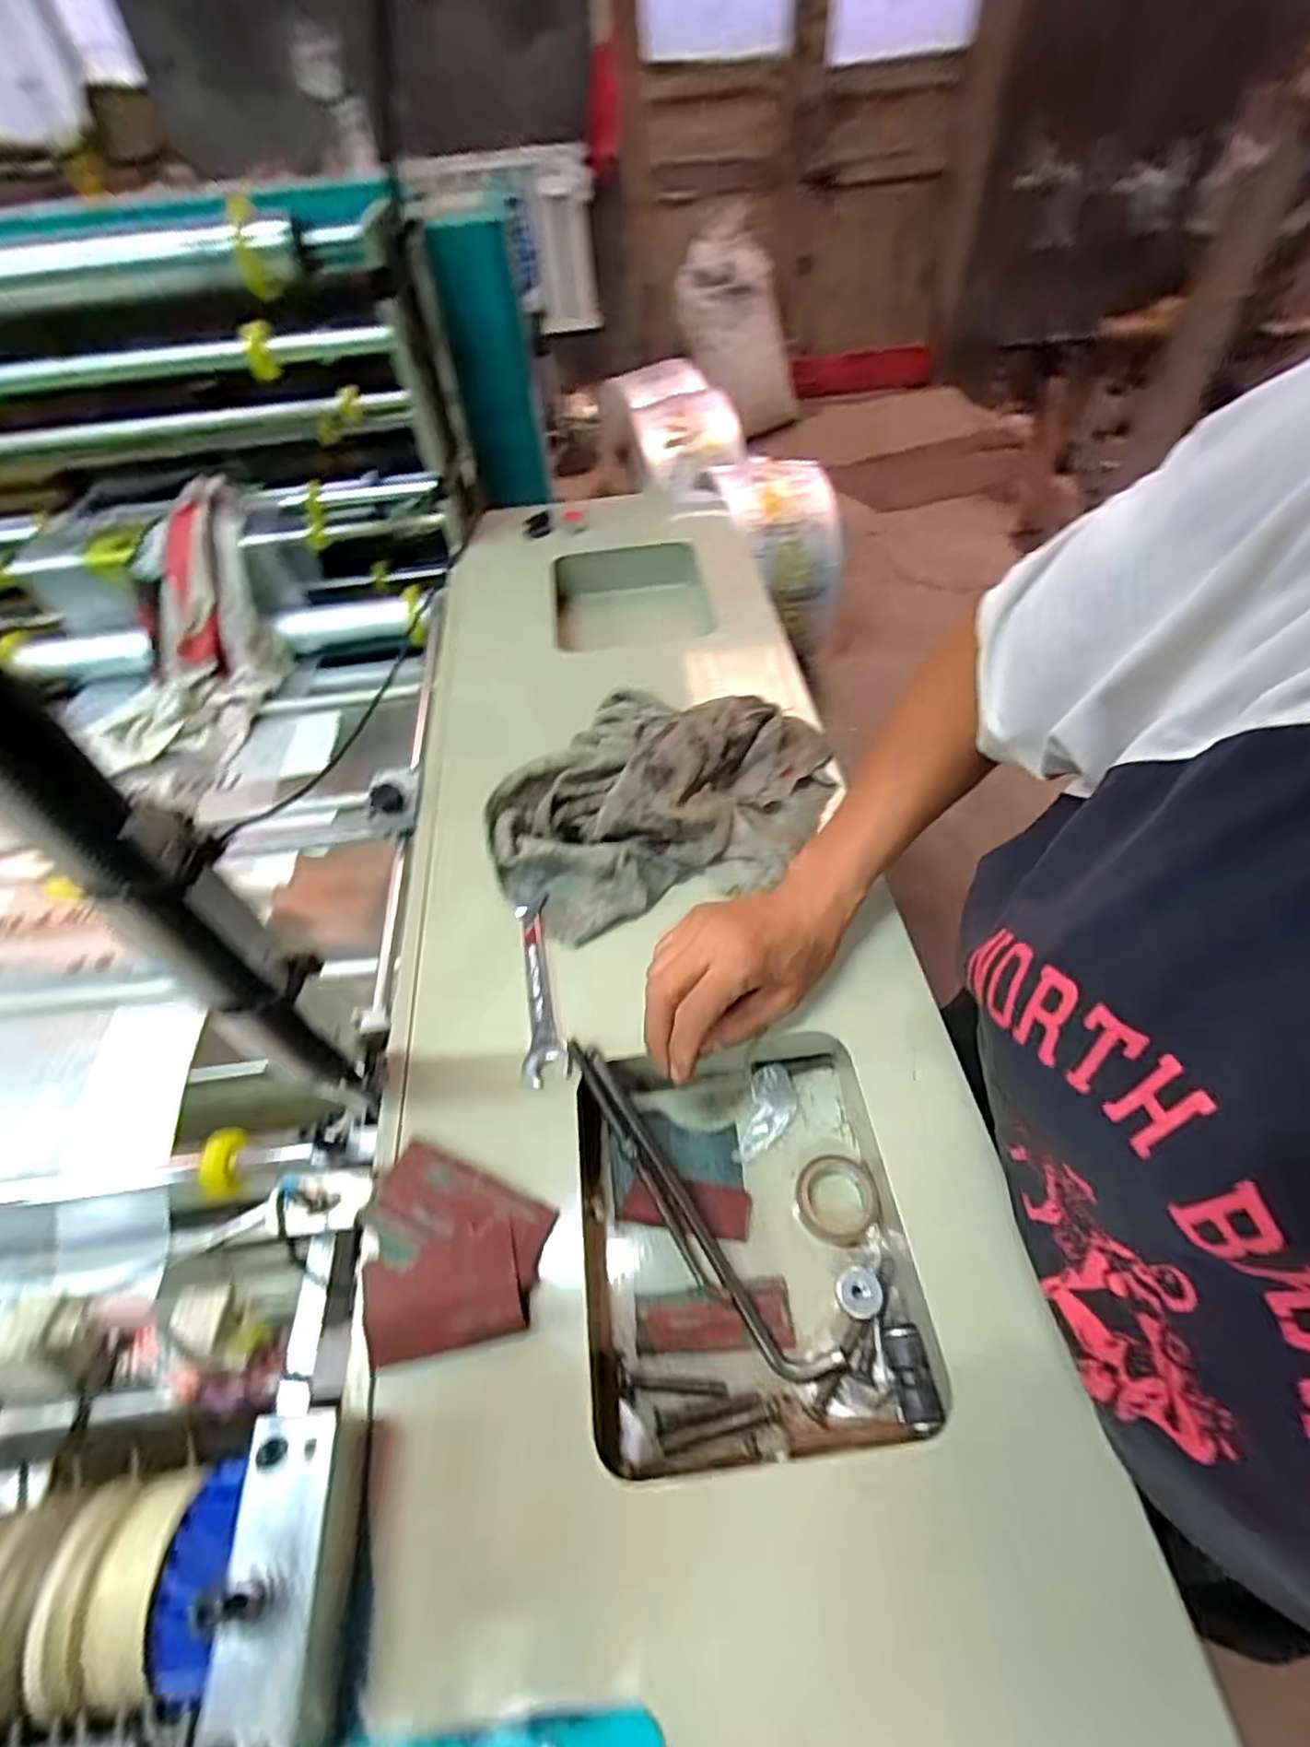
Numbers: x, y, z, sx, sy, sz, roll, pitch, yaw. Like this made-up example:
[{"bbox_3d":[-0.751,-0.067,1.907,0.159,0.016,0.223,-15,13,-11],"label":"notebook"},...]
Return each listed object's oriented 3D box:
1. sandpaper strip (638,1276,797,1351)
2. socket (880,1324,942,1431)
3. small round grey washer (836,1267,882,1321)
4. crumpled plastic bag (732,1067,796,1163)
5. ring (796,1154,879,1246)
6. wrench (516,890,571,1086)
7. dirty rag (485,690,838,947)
[{"bbox_3d":[0.031,0.238,0.367,0.081,0.006,0.030,-3,58,1],"label":"sandpaper strip"},{"bbox_3d":[0.127,0.249,0.339,0.019,0.016,0.042,-4,53,3],"label":"socket"},{"bbox_3d":[0.109,0.223,0.363,0.022,0.015,0.024,-2,50,2],"label":"small round grey washer"},{"bbox_3d":[0.070,0.150,0.425,0.029,0.015,0.063,20,67,19],"label":"crumpled plastic bag"},{"bbox_3d":[0.104,0.185,0.393,0.044,0.017,0.047,-3,53,3],"label":"ring"},{"bbox_3d":[-0.073,0.069,0.436,0.026,0.014,0.134,-10,53,-2],"label":"wrench"},{"bbox_3d":[0.007,-0.066,0.510,0.265,0.066,0.190,-22,54,-11],"label":"dirty rag"}]

